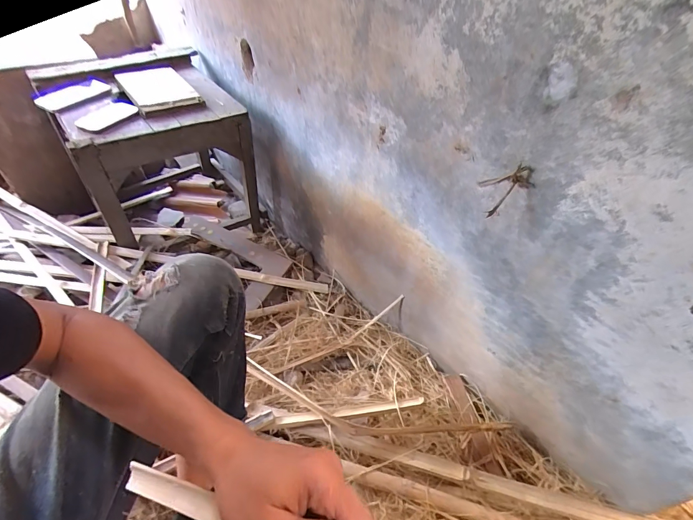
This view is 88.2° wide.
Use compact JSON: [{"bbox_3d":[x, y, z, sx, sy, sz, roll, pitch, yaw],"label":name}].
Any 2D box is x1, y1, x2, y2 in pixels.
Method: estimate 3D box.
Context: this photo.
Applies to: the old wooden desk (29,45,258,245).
[{"bbox_3d":[-0.599,-0.359,1.165,0.480,0.415,0.515,-23,51,-23],"label":"old wooden desk"}]

